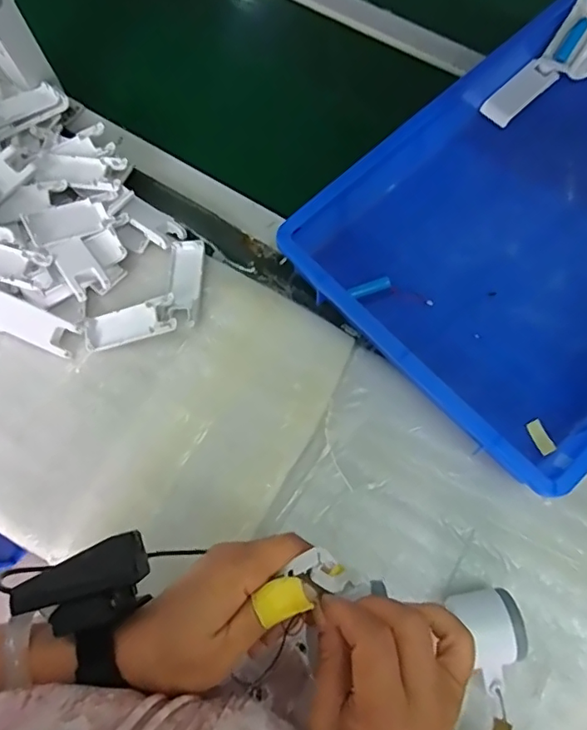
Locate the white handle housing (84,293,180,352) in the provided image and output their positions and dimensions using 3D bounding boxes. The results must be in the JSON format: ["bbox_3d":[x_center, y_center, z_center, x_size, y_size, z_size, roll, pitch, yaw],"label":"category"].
[{"bbox_3d":[-0.177,-0.045,0.580,0.102,0.019,0.040,-12,73,-2],"label":"white handle housing"}]

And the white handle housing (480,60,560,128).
[{"bbox_3d":[0.280,-0.337,0.665,0.105,0.015,0.037,-43,76,-11],"label":"white handle housing"}]

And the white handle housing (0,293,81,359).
[{"bbox_3d":[-0.283,-0.043,0.581,0.099,0.020,0.038,20,74,8],"label":"white handle housing"}]

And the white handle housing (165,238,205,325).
[{"bbox_3d":[-0.122,-0.095,0.599,0.036,0.013,0.102,0,73,2],"label":"white handle housing"}]

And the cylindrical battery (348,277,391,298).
[{"bbox_3d":[0.083,-0.084,0.591,0.046,0.011,0.013,-18,73,-4],"label":"cylindrical battery"}]

